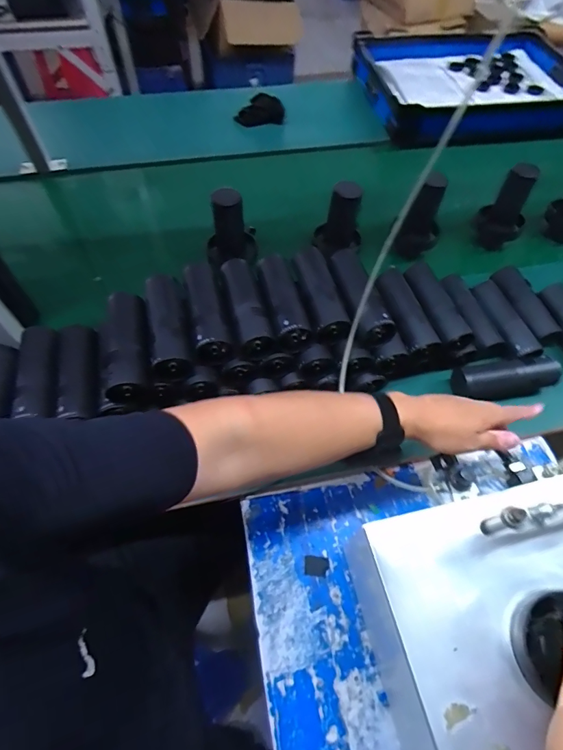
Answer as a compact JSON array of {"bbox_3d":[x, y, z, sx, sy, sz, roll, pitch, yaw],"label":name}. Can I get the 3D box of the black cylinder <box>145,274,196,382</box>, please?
[{"bbox_3d":[-0.158,-0.070,0.573,0.054,0.053,0.147,-9,60,-7],"label":"black cylinder"}]

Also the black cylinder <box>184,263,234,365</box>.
[{"bbox_3d":[-0.113,-0.098,0.600,0.055,0.044,0.167,-10,60,-8],"label":"black cylinder"}]

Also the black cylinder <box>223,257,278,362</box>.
[{"bbox_3d":[-0.056,-0.103,0.609,0.058,0.047,0.168,-12,60,-9],"label":"black cylinder"}]

